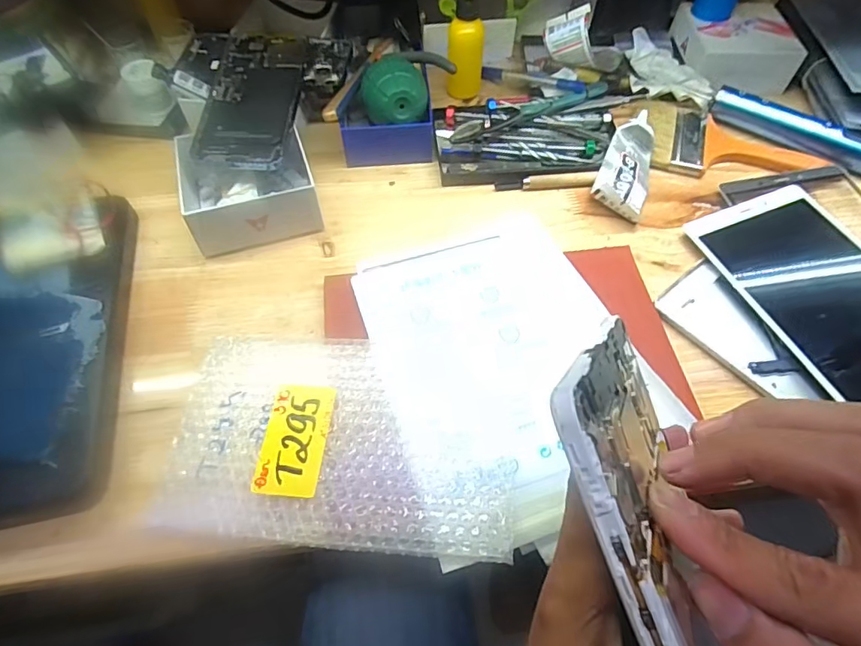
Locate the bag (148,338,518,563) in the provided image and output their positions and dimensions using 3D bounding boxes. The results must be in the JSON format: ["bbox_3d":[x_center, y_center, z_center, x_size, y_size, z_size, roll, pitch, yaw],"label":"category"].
[{"bbox_3d":[-0.056,0.070,0.316,0.212,0.006,0.130,3,59,5],"label":"bag"}]

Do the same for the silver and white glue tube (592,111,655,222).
[{"bbox_3d":[0.182,-0.145,0.451,0.046,0.021,0.110,21,61,14],"label":"silver and white glue tube"}]

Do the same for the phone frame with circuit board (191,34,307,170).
[{"bbox_3d":[-0.156,-0.199,0.441,0.076,0.007,0.153,4,65,0],"label":"phone frame with circuit board"}]

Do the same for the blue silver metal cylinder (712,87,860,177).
[{"bbox_3d":[0.347,-0.186,0.473,0.150,0.026,0.031,25,62,16],"label":"blue silver metal cylinder"}]

